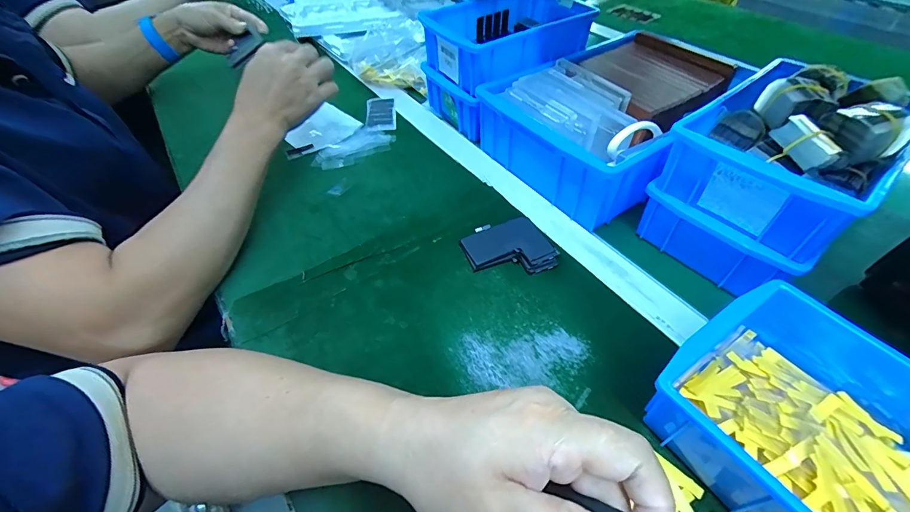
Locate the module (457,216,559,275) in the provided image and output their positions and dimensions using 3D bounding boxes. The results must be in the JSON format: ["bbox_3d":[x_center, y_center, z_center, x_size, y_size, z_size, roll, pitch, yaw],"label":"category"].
[{"bbox_3d":[0.051,-0.006,0.375,0.080,0.013,0.065,-17,50,-13],"label":"module"}]

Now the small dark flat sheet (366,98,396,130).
[{"bbox_3d":[-0.108,-0.210,0.562,0.041,0.006,0.083,-6,49,-3],"label":"small dark flat sheet"}]

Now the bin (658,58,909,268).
[{"bbox_3d":[0.261,-0.074,0.313,0.128,0.096,0.132,-32,55,-23],"label":"bin"}]

